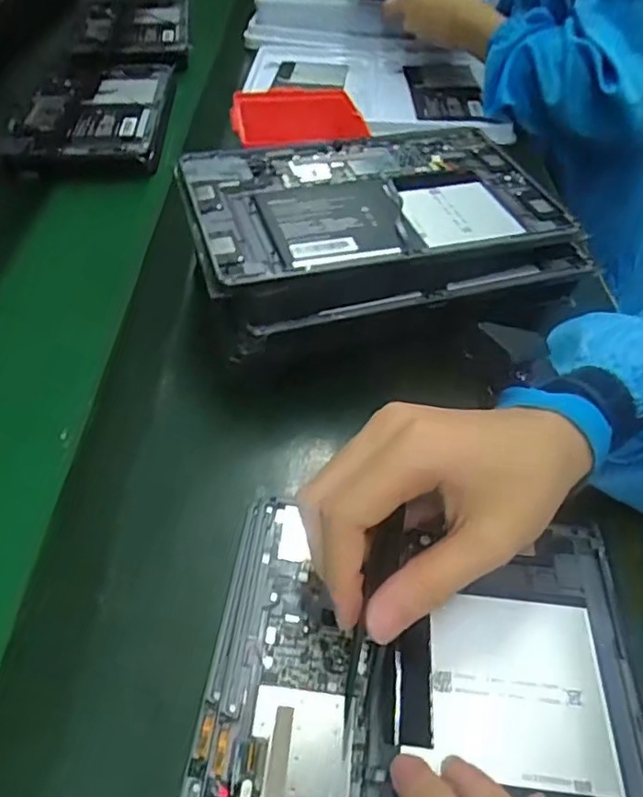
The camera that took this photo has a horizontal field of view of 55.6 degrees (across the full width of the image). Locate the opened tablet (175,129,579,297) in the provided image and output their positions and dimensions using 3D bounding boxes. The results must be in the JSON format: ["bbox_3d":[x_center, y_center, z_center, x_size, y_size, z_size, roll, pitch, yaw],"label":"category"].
[{"bbox_3d":[0.036,-0.149,0.445,0.262,0.012,0.172,-10,48,-15],"label":"opened tablet"}]

